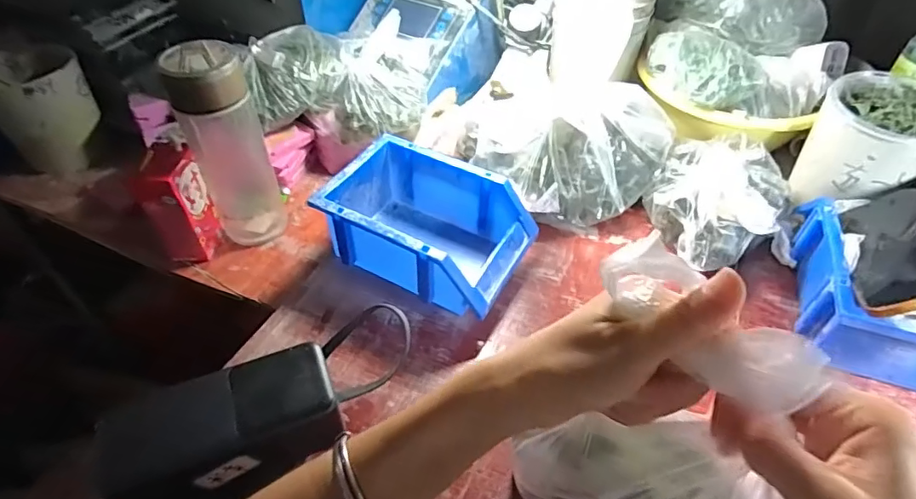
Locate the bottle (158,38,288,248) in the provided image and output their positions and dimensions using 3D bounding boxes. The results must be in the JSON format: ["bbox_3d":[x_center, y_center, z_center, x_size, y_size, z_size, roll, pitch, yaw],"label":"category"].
[{"bbox_3d":[-0.224,-0.097,0.513,0.069,0.195,0.064,-23,51,-20],"label":"bottle"}]

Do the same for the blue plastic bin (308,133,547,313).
[{"bbox_3d":[-0.026,-0.016,0.499,0.174,0.093,0.120,23,51,20],"label":"blue plastic bin"}]

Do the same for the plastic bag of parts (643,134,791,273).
[{"bbox_3d":[0.259,-0.051,0.526,0.122,0.075,0.160,30,54,25],"label":"plastic bag of parts"}]

